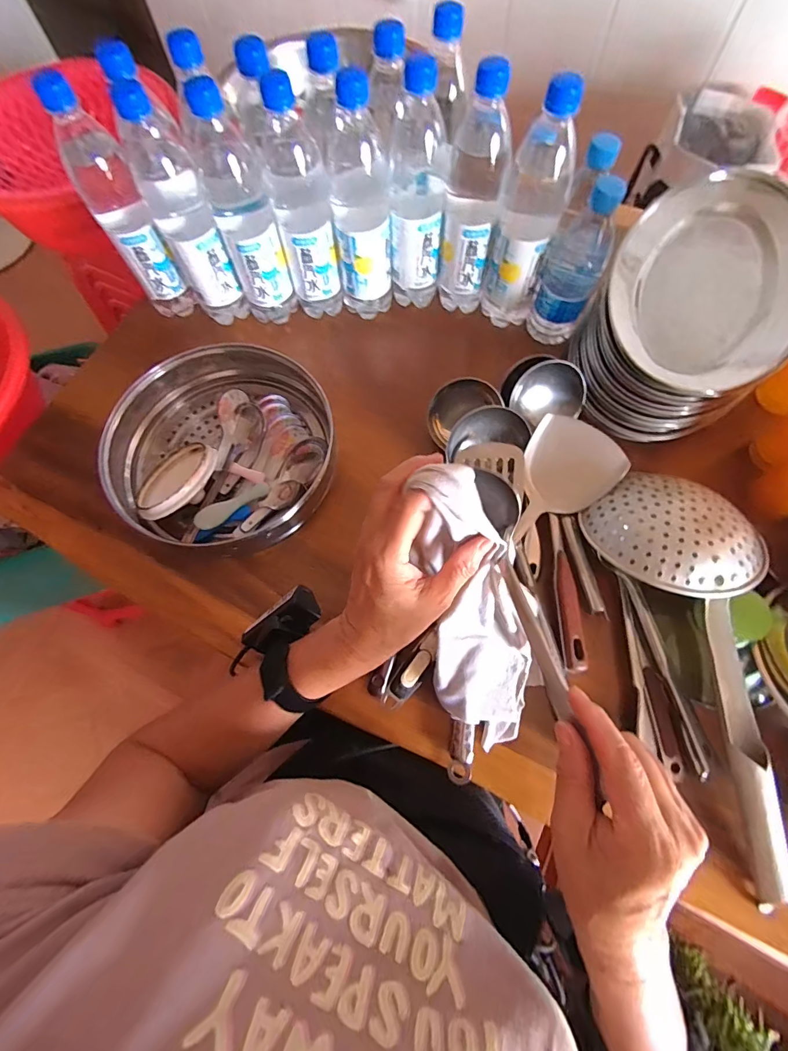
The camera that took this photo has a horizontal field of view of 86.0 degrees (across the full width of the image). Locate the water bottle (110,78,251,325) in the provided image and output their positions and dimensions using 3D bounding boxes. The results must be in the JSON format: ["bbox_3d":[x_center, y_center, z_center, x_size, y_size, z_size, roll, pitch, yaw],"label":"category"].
[{"bbox_3d":[-0.236,-0.345,0.482,0.059,0.231,0.074,-27,72,-8],"label":"water bottle"}]

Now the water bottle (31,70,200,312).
[{"bbox_3d":[-0.303,-0.349,0.479,0.058,0.232,0.061,-28,72,-8],"label":"water bottle"}]

